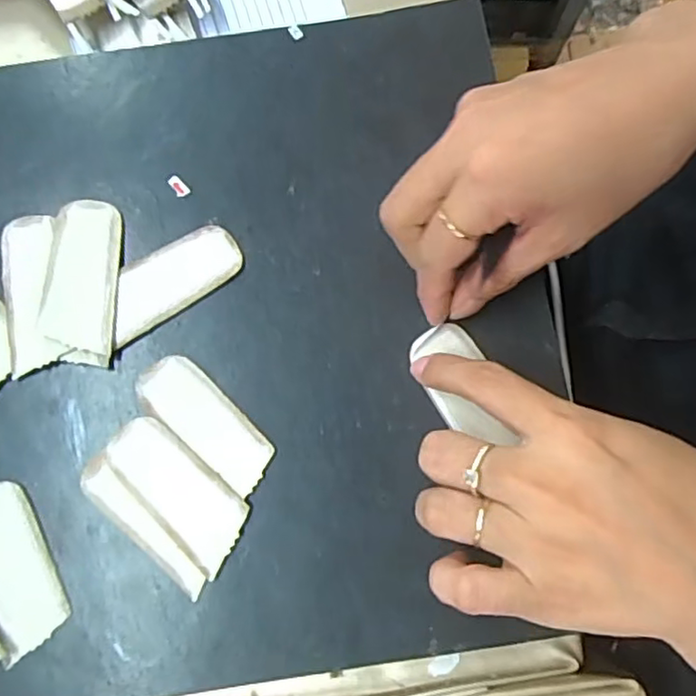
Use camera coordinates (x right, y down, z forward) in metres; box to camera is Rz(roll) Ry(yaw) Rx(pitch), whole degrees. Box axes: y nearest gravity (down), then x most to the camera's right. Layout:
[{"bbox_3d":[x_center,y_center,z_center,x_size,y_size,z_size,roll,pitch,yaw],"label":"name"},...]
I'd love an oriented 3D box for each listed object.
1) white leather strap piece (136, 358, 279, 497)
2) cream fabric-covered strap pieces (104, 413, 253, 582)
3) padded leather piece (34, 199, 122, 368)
[{"bbox_3d":[-0.063,0.032,0.283,0.069,0.004,0.027,40,82,7],"label":"white leather strap piece"},{"bbox_3d":[-0.074,0.062,0.277,0.070,0.004,0.032,43,83,8],"label":"cream fabric-covered strap pieces"},{"bbox_3d":[-0.122,-0.031,0.291,0.033,0.005,0.076,1,80,1],"label":"padded leather piece"}]

